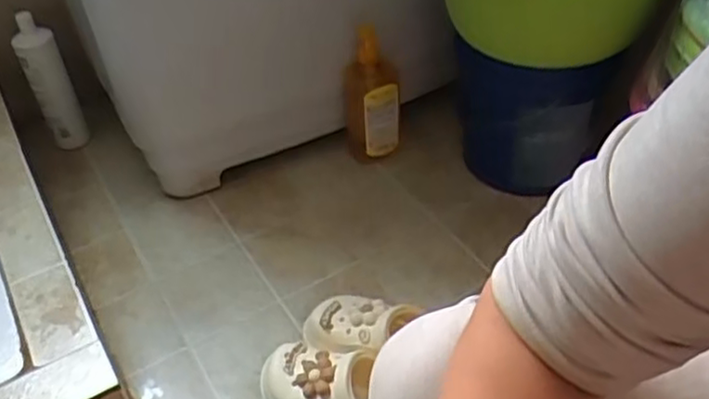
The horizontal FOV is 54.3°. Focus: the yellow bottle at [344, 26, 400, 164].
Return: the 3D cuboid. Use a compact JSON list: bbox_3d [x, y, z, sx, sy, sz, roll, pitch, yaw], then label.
[{"bbox_3d":[0.034,-0.174,1.156,0.081,0.232,0.057,-33,49,-27],"label":"yellow bottle"}]

